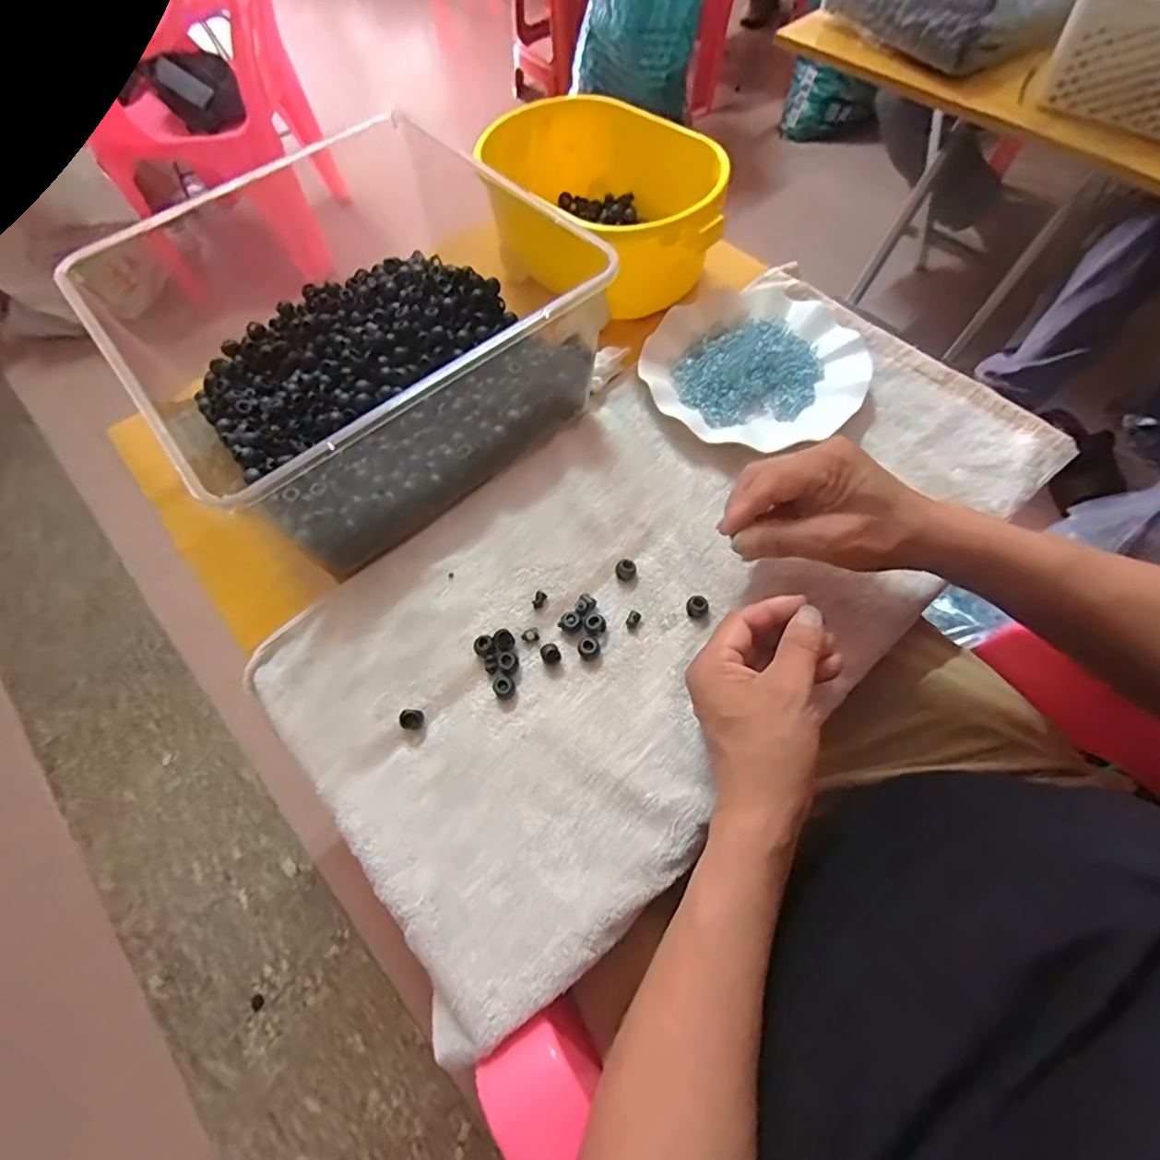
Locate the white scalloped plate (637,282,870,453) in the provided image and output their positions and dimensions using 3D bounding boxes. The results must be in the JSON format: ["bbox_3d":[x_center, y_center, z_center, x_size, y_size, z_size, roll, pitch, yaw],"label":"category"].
[{"bbox_3d":[0.152,-0.194,0.509,0.189,0.025,0.173,-2,62,3],"label":"white scalloped plate"}]

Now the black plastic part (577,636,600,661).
[{"bbox_3d":[0.007,0.047,0.403,0.014,0.012,0.015,-2,62,3],"label":"black plastic part"}]

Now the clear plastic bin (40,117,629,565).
[{"bbox_3d":[-0.168,-0.181,0.465,0.304,0.143,0.288,-38,66,-15],"label":"clear plastic bin"}]

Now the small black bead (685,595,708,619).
[{"bbox_3d":[0.083,0.019,0.411,0.015,0.010,0.014,-2,62,3],"label":"small black bead"}]

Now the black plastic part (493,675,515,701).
[{"bbox_3d":[-0.052,0.072,0.394,0.014,0.012,0.015,-2,62,3],"label":"black plastic part"}]

